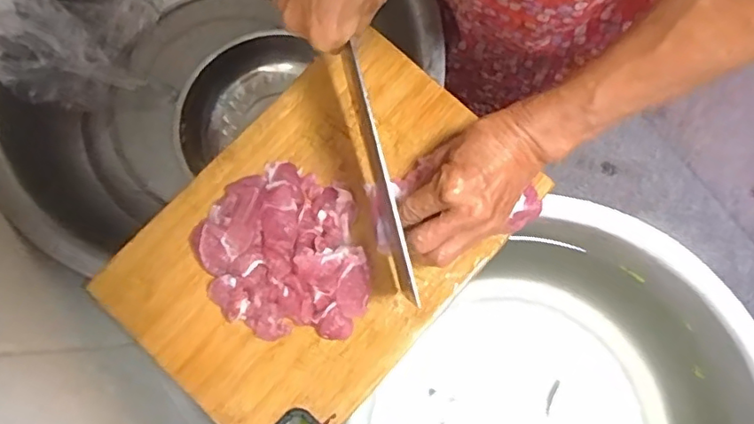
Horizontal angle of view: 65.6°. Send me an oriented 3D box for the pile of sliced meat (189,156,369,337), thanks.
[{"bbox_3d":[-0.079,0.031,0.465,0.129,0.029,0.140,-11,78,-2],"label":"pile of sliced meat"}]

